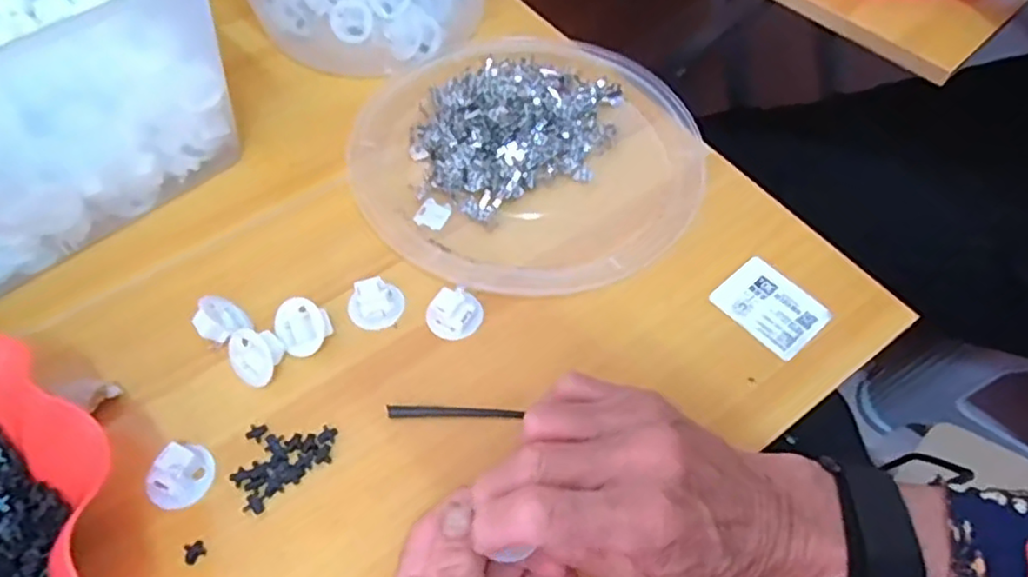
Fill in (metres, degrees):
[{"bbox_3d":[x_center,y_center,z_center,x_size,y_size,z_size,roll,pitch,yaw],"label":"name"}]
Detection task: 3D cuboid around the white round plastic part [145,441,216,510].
[{"bbox_3d":[-0.165,0.092,0.327,0.025,0.014,0.032,30,60,16],"label":"white round plastic part"}]

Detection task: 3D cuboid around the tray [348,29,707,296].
[{"bbox_3d":[0.010,-0.097,0.462,0.235,0.030,0.225,-39,66,-24],"label":"tray"}]

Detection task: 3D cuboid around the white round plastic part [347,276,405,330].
[{"bbox_3d":[-0.081,0.009,0.386,0.031,0.016,0.026,-11,58,-9],"label":"white round plastic part"}]

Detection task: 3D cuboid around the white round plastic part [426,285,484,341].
[{"bbox_3d":[-0.035,0.014,0.386,0.032,0.016,0.025,-2,57,-4],"label":"white round plastic part"}]

